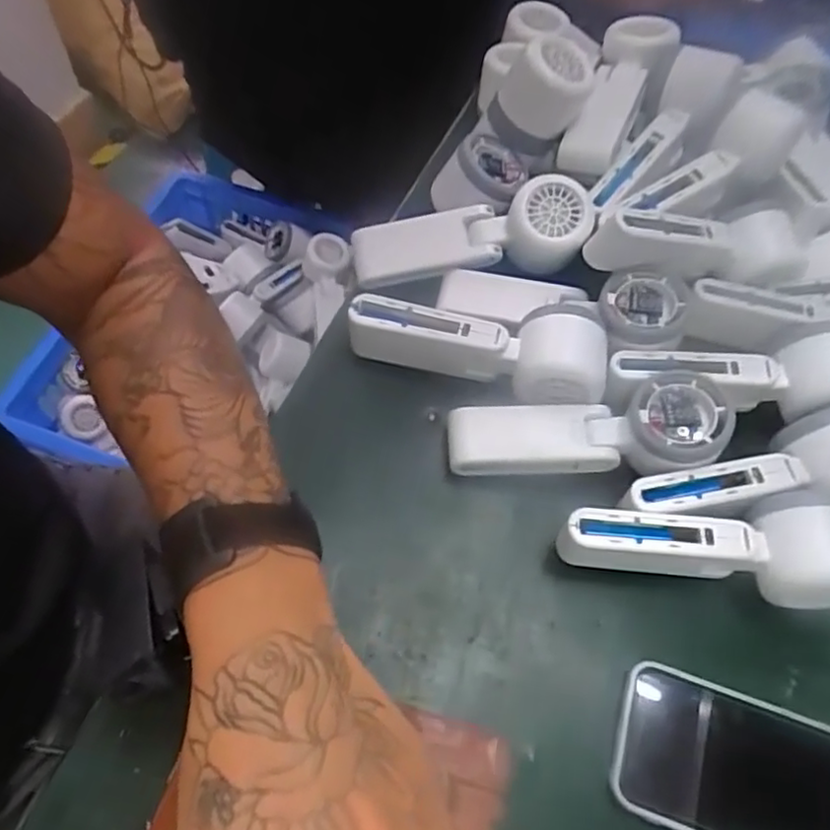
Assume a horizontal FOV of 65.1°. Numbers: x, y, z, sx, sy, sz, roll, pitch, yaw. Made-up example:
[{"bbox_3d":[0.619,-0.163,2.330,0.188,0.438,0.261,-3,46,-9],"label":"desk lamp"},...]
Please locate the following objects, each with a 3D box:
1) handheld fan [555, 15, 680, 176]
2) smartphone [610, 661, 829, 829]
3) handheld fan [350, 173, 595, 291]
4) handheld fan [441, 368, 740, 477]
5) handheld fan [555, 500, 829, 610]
[{"bbox_3d":[0.152,-0.245,0.495,0.061,0.046,0.141,28,82,12],"label":"handheld fan"},{"bbox_3d":[0.176,0.185,0.331,0.143,0.017,0.075,19,60,7],"label":"smartphone"},{"bbox_3d":[0.040,-0.126,0.461,0.169,0.045,0.048,-9,59,9],"label":"handheld fan"},{"bbox_3d":[0.105,0.012,0.403,0.166,0.042,0.057,-6,59,11],"label":"handheld fan"},{"bbox_3d":[0.167,0.070,0.374,0.161,0.055,0.052,11,59,2],"label":"handheld fan"}]

